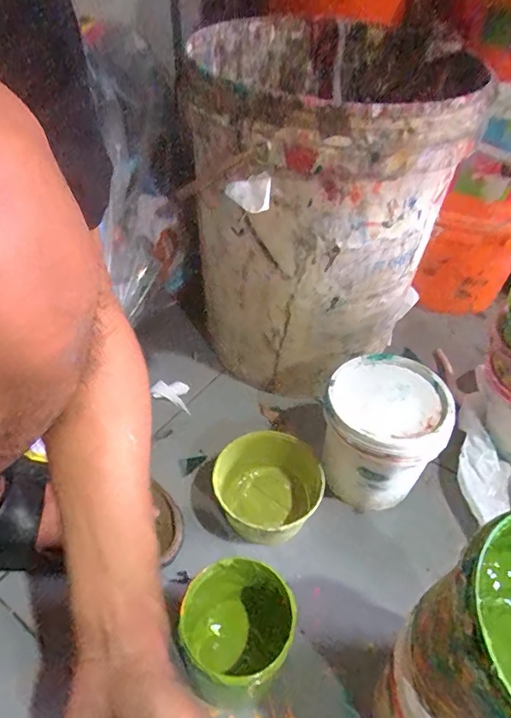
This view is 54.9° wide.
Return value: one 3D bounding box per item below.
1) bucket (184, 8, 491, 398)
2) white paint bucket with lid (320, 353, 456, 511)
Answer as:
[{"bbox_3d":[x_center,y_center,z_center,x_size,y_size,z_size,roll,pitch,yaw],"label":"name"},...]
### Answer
[{"bbox_3d":[0.064,-0.171,0.615,0.272,0.359,0.312,-7,46,-10],"label":"bucket"},{"bbox_3d":[0.132,0.085,0.535,0.118,0.130,0.117,2,45,-2],"label":"white paint bucket with lid"}]

